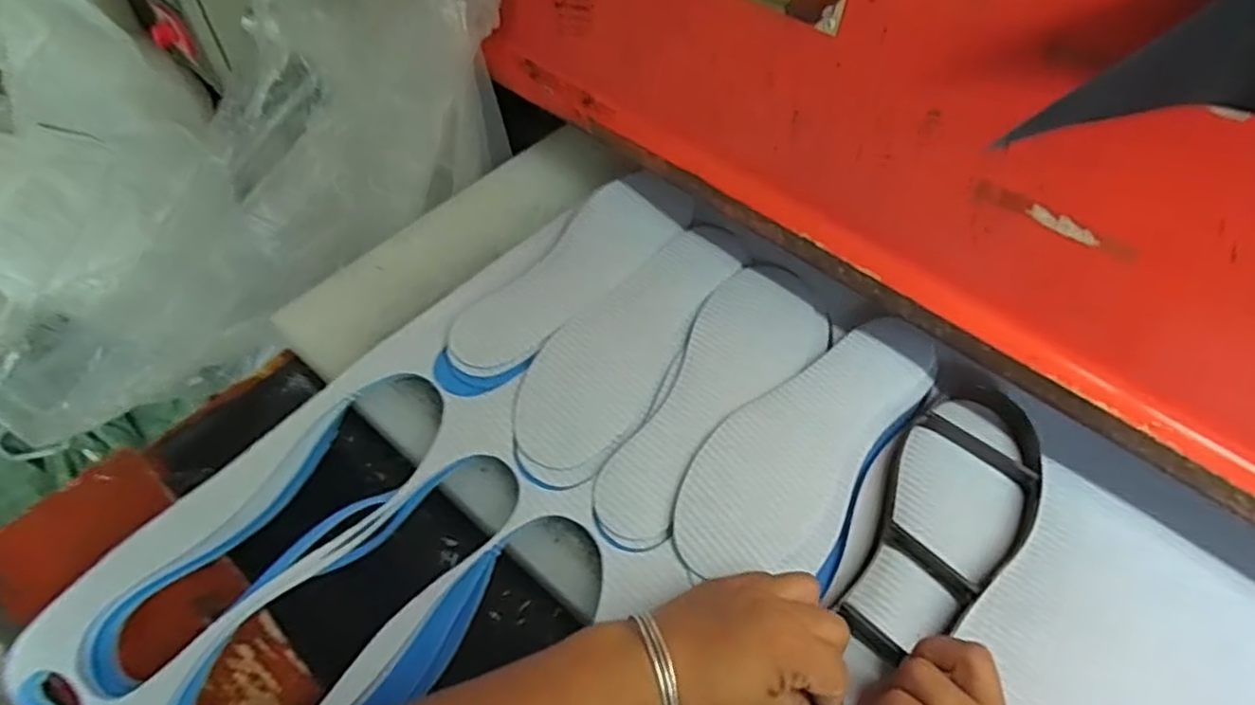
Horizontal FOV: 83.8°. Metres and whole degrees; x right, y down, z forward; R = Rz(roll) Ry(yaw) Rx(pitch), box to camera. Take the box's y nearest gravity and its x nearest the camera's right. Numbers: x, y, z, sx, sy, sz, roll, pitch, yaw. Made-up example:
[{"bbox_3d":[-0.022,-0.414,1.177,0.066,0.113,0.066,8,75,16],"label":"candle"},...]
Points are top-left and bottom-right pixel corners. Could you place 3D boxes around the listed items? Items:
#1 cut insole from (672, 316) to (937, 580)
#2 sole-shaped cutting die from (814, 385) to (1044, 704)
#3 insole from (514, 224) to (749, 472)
[{"bbox_3d":[0.130,0.060,0.506,0.104,0.009,0.252,32,63,20],"label":"cut insole"},{"bbox_3d":[0.198,0.124,0.455,0.093,0.026,0.265,31,58,22],"label":"sole-shaped cutting die"},{"bbox_3d":[0.004,-0.019,0.565,0.091,0.008,0.262,29,62,13],"label":"insole"}]

